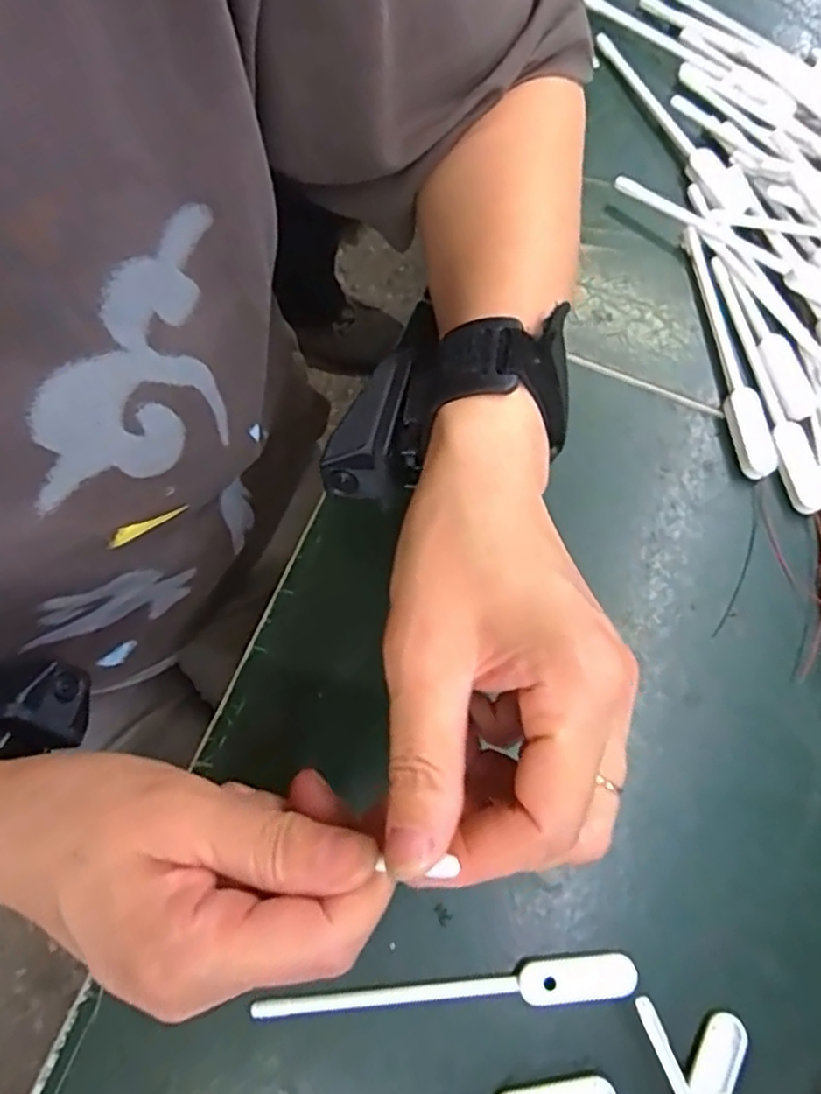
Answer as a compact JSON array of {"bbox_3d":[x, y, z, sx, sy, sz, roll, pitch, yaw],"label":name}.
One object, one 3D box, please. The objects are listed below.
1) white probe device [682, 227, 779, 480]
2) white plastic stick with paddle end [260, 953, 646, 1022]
[{"bbox_3d":[0.157,-0.101,0.355,0.017,0.005,0.141,-8,73,-5],"label":"white probe device"},{"bbox_3d":[0.014,0.169,0.267,0.143,0.004,0.015,-3,73,-3],"label":"white plastic stick with paddle end"}]

